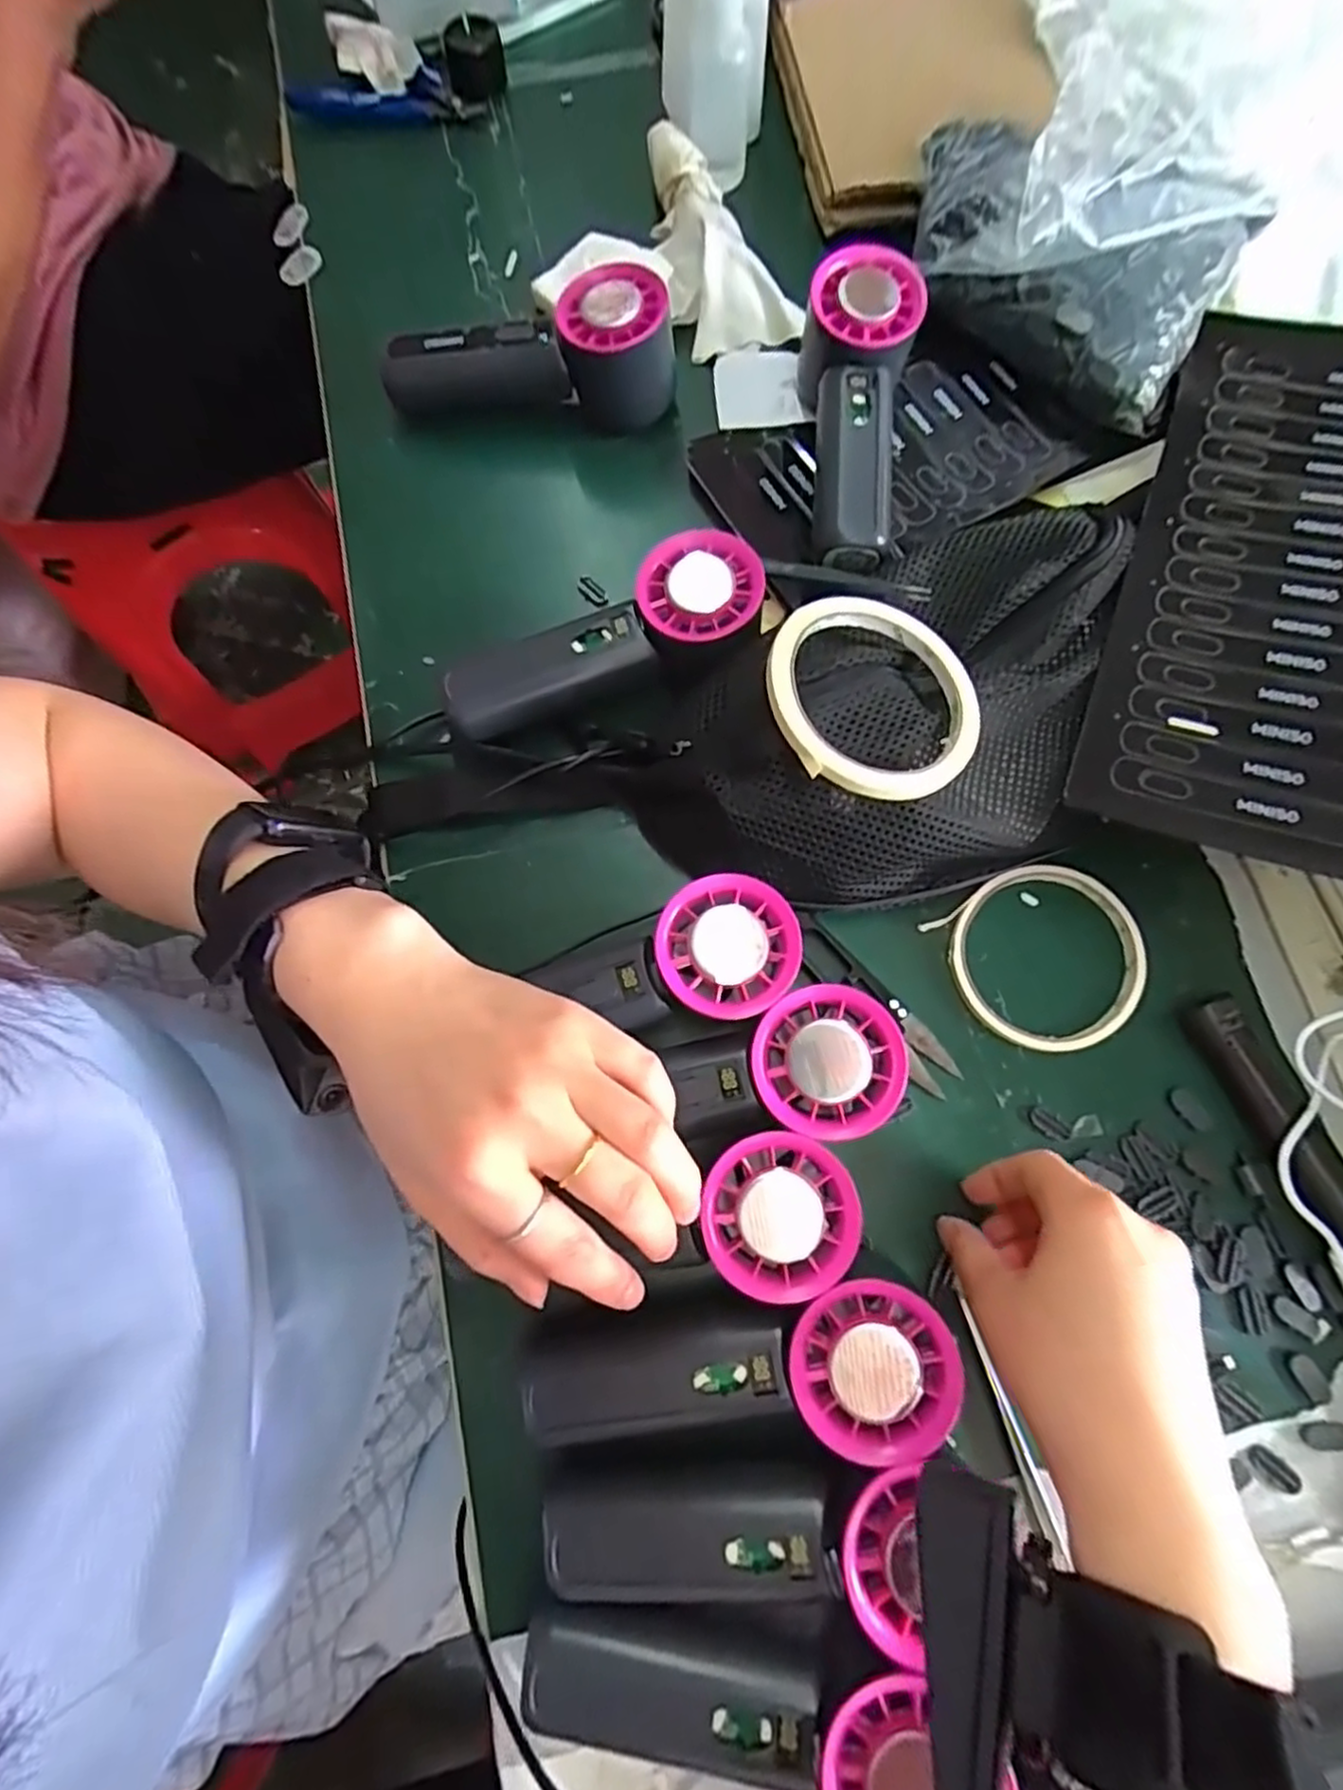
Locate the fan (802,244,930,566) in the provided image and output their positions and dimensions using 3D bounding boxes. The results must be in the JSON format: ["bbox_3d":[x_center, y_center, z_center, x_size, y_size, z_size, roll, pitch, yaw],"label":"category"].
[{"bbox_3d":[0.091,-0.245,0.376,0.056,0.054,0.165,9,76,2],"label":"fan"}]

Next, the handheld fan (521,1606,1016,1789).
[{"bbox_3d":[0.029,0.271,0.246,0.158,0.035,0.056,5,75,15],"label":"handheld fan"}]

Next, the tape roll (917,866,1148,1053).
[{"bbox_3d":[0.174,0.029,0.336,0.089,0.008,0.083,0,76,0],"label":"tape roll"}]

